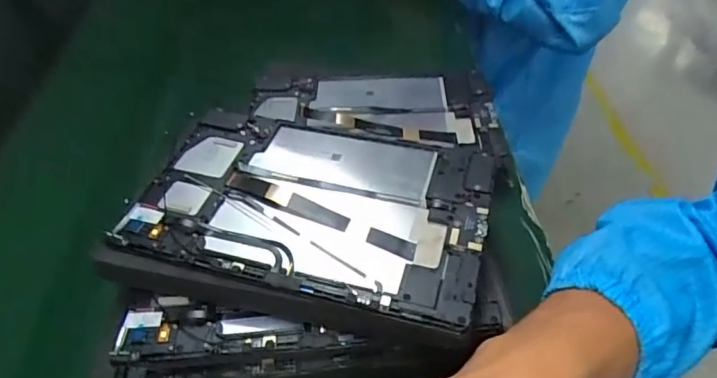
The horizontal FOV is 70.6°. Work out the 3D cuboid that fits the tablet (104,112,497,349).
[{"bbox_3d":[-0.035,0.016,0.357,0.236,0.020,0.154,9,48,11],"label":"tablet"}]

